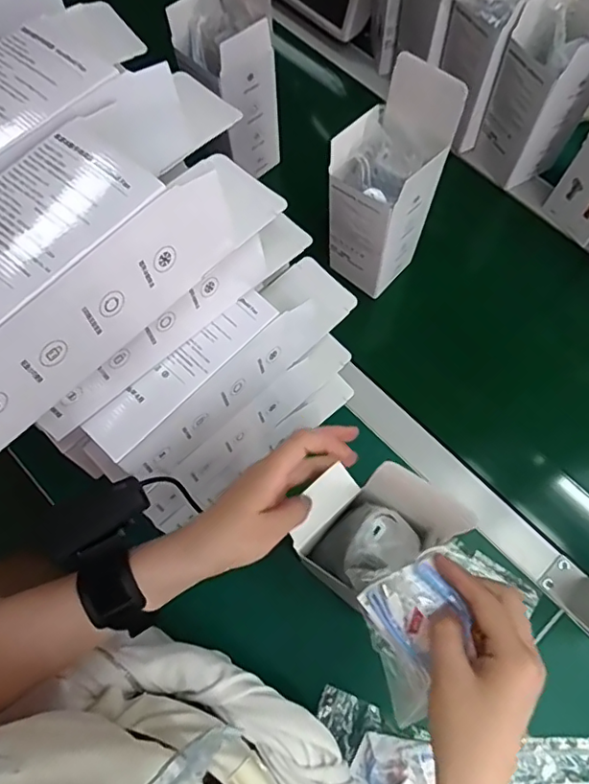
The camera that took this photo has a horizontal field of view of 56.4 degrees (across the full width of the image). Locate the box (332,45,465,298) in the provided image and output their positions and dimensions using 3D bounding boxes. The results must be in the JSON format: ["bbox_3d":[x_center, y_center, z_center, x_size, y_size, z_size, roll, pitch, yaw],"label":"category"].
[{"bbox_3d":[0.088,-0.202,0.557,0.093,0.211,0.089,41,78,13],"label":"box"}]

